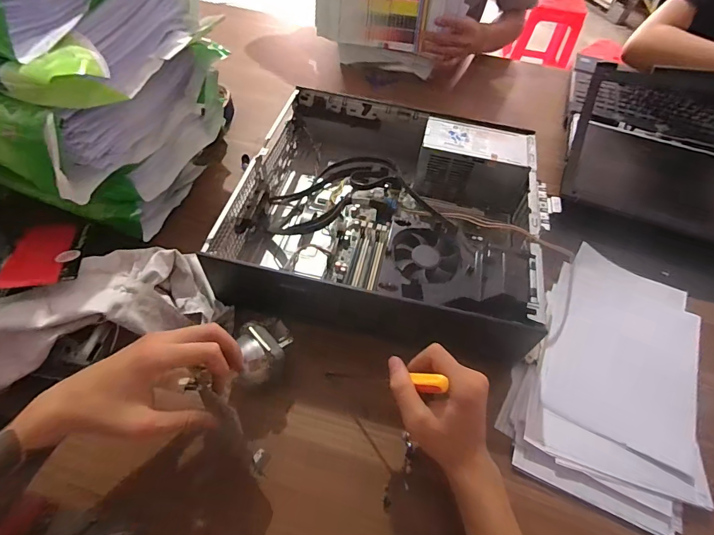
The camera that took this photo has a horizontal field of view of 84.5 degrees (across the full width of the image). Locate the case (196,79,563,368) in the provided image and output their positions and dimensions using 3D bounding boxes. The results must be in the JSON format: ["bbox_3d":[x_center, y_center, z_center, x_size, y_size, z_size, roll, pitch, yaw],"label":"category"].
[{"bbox_3d":[0.048,-0.069,0.536,0.377,0.125,0.329,13,54,6],"label":"case"}]

